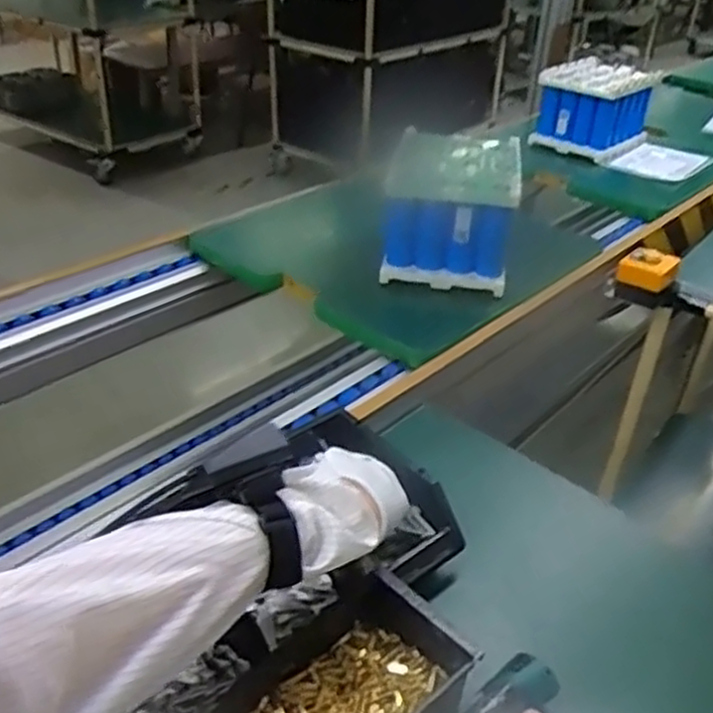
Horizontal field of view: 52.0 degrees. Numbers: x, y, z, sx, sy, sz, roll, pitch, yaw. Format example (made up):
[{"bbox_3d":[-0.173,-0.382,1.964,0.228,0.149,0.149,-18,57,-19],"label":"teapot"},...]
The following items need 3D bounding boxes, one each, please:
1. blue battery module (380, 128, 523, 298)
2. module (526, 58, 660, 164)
[{"bbox_3d":[0.137,-0.209,1.087,0.176,0.168,0.188,7,33,6],"label":"blue battery module"},{"bbox_3d":[0.529,-0.551,1.616,0.195,0.152,0.250,26,39,32],"label":"module"}]

